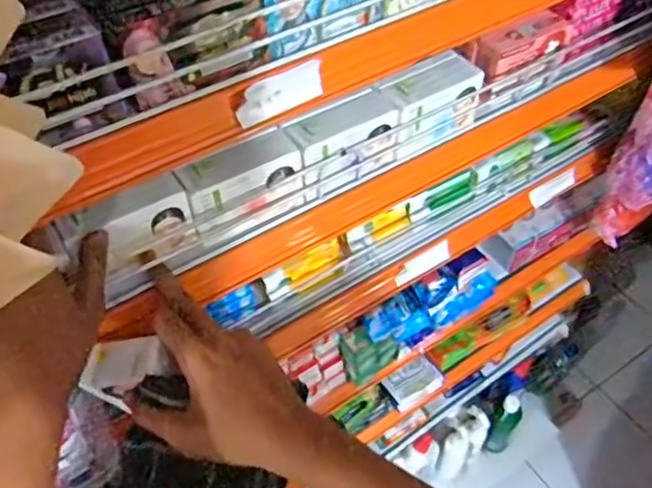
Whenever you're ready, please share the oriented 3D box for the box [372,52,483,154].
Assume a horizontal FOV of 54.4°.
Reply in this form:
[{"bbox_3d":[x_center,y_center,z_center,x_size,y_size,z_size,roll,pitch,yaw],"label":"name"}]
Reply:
[{"bbox_3d":[0.091,-0.127,0.568,0.089,0.059,0.043,-26,55,-20],"label":"box"}]

